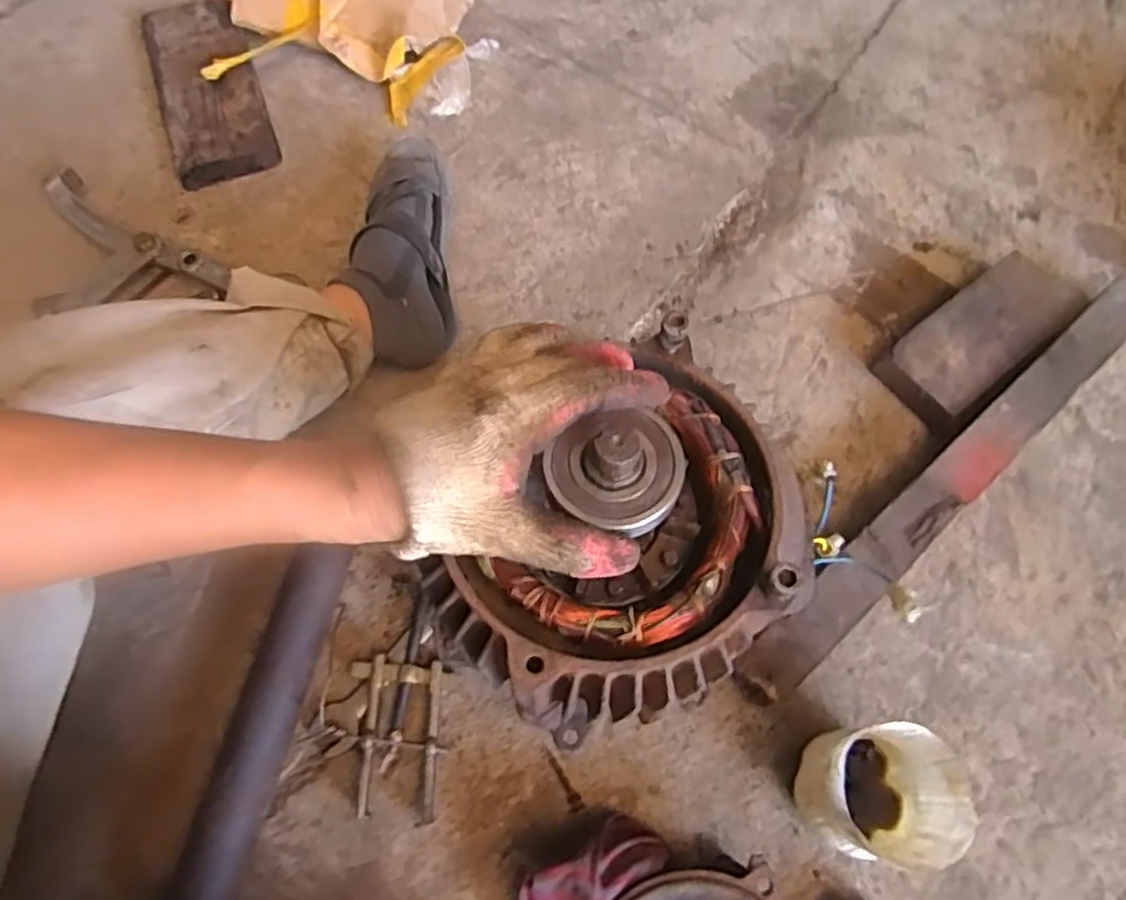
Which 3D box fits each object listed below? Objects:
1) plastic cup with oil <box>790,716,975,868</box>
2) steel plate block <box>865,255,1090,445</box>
[{"bbox_3d":[0.241,0.268,0.565,0.095,0.122,0.090,0,67,-1],"label":"plastic cup with oil"},{"bbox_3d":[0.447,-0.119,0.776,0.235,0.052,0.099,-37,73,-15],"label":"steel plate block"}]

